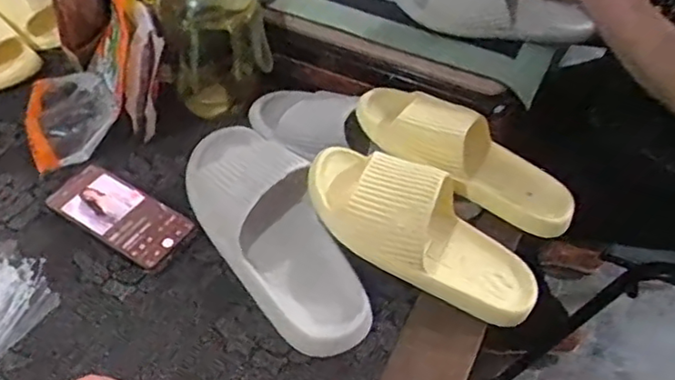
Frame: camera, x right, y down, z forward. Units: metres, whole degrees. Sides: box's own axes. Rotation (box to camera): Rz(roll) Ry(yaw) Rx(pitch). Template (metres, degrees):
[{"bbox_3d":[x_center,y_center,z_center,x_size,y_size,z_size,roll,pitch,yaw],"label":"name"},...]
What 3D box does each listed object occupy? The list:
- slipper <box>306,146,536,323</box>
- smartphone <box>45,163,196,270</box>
[{"bbox_3d":[0.090,0.035,0.630,0.249,0.067,0.109,34,52,-3],"label":"slipper"},{"bbox_3d":[-0.231,0.025,0.680,0.159,0.013,0.072,29,53,20],"label":"smartphone"}]

